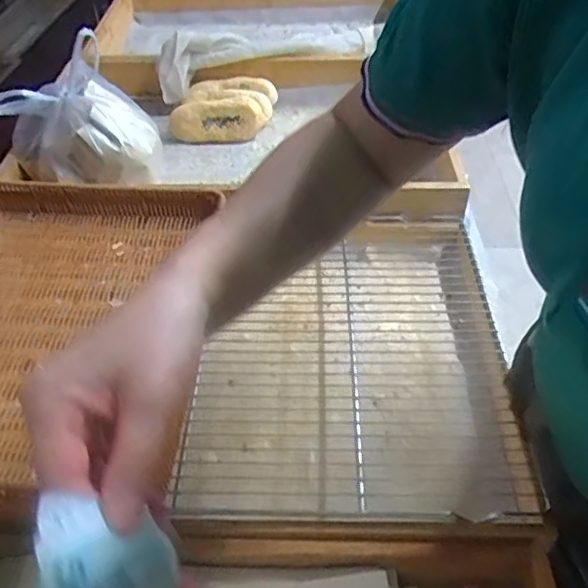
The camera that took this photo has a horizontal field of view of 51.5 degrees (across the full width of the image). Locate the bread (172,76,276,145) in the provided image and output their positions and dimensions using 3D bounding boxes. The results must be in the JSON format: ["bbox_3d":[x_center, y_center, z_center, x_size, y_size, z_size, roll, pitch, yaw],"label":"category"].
[{"bbox_3d":[-0.114,-0.306,1.018,0.163,0.062,0.141,0,44,1],"label":"bread"}]

